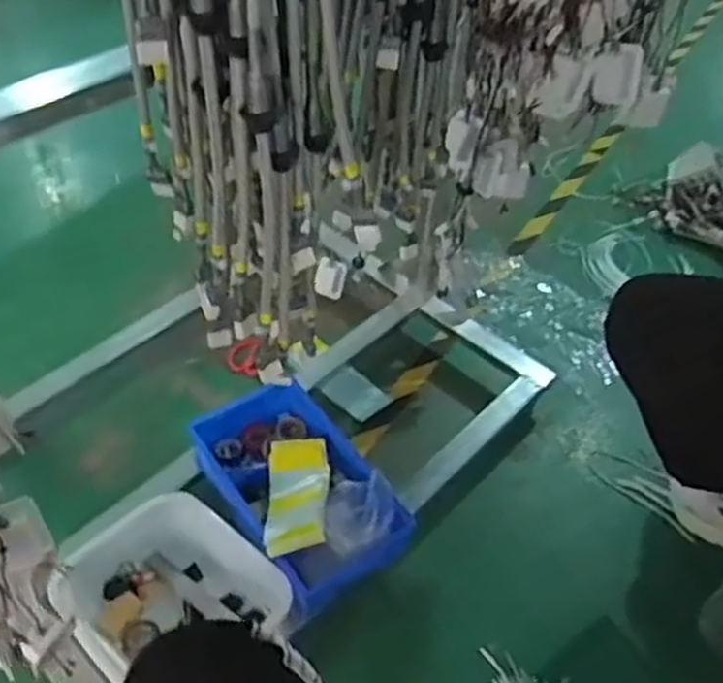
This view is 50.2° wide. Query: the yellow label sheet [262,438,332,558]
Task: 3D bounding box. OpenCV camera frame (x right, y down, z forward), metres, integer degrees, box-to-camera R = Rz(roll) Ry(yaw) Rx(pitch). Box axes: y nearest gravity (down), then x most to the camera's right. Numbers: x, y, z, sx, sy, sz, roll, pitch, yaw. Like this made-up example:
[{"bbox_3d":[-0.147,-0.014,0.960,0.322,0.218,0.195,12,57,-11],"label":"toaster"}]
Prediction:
[{"bbox_3d":[-0.097,0.229,1.165,0.094,0.066,0.220,2,31,-2],"label":"yellow label sheet"}]

